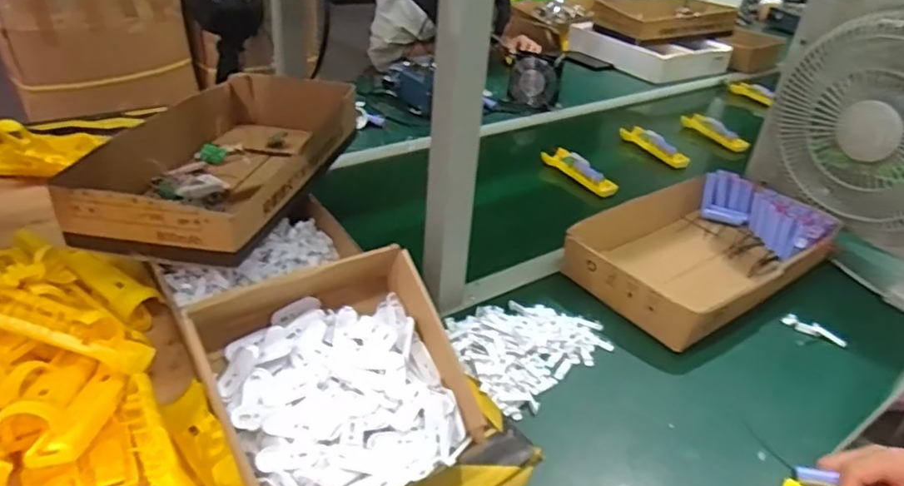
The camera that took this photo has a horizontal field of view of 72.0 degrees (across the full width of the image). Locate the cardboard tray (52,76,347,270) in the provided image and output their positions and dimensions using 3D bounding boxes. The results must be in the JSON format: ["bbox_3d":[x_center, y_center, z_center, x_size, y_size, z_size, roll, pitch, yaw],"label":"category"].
[{"bbox_3d":[-0.287,-0.112,0.823,0.215,0.081,0.414,12,33,8],"label":"cardboard tray"}]

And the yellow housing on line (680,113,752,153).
[{"bbox_3d":[0.593,-0.254,1.404,0.030,0.034,0.186,-11,37,-25],"label":"yellow housing on line"}]

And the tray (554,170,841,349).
[{"bbox_3d":[0.367,0.007,0.921,0.401,0.080,0.251,-23,43,-37],"label":"tray"}]

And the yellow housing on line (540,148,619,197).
[{"bbox_3d":[0.239,-0.136,1.167,0.042,0.037,0.164,-22,42,-36],"label":"yellow housing on line"}]

